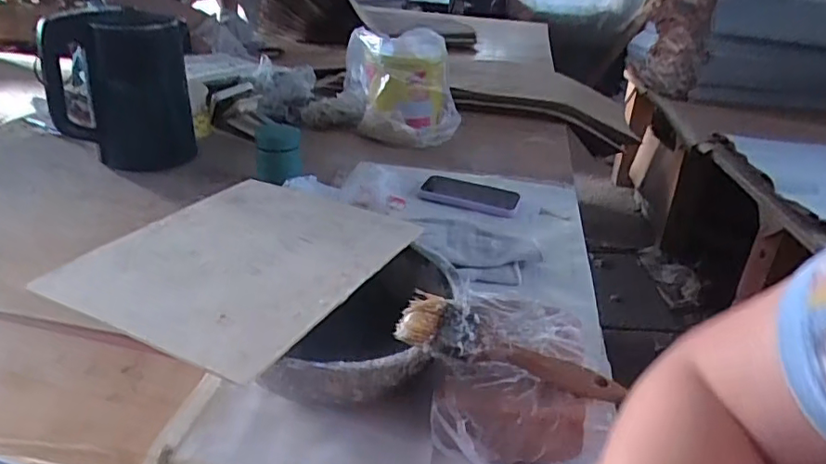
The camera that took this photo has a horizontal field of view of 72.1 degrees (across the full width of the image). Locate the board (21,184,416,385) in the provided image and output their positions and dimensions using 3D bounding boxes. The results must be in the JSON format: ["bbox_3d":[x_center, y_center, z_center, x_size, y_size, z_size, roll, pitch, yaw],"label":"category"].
[{"bbox_3d":[-0.152,0.017,0.533,0.233,0.009,0.271,16,29,22],"label":"board"}]

